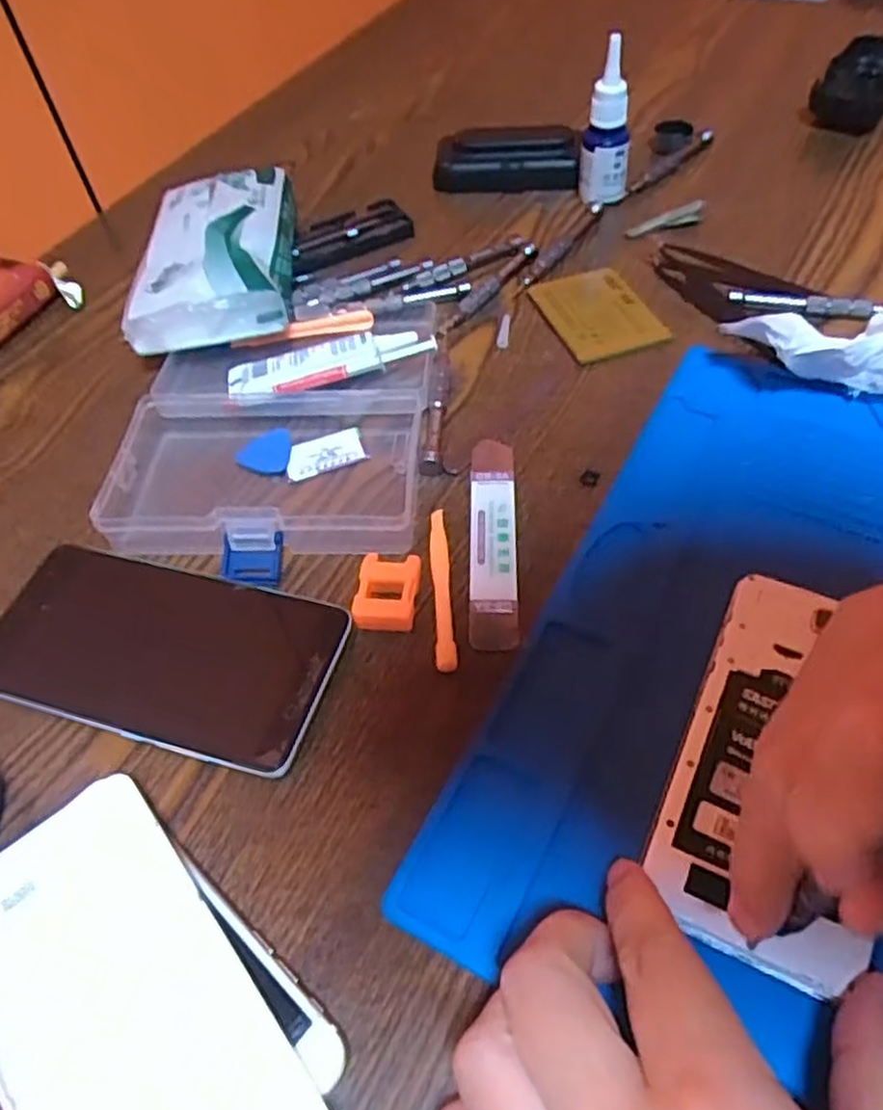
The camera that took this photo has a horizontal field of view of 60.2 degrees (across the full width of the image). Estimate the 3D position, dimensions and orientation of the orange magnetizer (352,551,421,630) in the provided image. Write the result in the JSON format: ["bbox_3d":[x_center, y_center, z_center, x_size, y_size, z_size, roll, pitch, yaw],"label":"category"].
[{"bbox_3d":[-0.023,0.016,0.326,0.026,0.011,0.034,1,53,6],"label":"orange magnetizer"}]

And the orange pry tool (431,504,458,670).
[{"bbox_3d":[0.000,0.013,0.330,0.008,0.005,0.082,-5,53,1],"label":"orange pry tool"}]

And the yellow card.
[{"bbox_3d":[0.090,-0.141,0.437,0.056,0.006,0.075,-15,54,-9],"label":"yellow card"}]

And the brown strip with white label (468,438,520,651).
[{"bbox_3d":[0.023,-0.010,0.346,0.021,0.004,0.118,-1,53,5],"label":"brown strip with white label"}]

